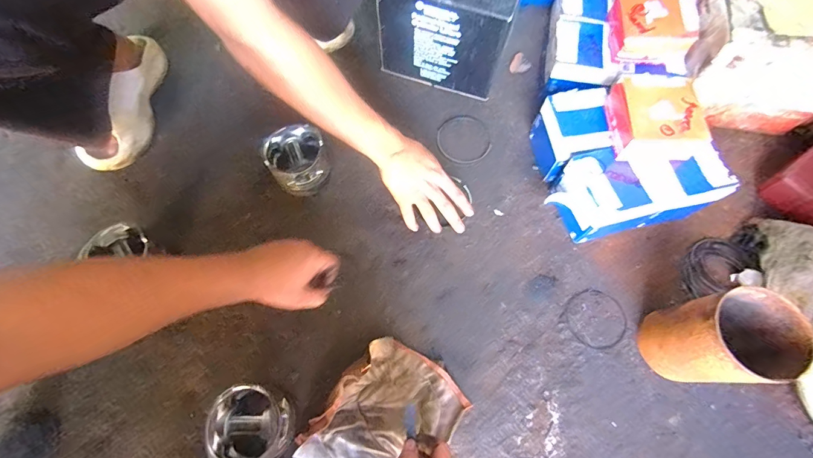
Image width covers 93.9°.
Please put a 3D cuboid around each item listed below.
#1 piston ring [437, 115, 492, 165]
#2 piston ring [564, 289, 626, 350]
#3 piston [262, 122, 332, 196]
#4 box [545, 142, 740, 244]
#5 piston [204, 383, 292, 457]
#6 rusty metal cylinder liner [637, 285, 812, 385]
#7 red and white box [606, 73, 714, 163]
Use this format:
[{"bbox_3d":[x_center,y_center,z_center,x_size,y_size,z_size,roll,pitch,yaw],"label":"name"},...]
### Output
[{"bbox_3d":[0.104,-0.163,0.685,0.098,0.004,0.097,0,69,1],"label":"piston ring"},{"bbox_3d":[0.285,0.135,0.572,0.087,0.004,0.087,-29,71,-9],"label":"piston ring"},{"bbox_3d":[-0.176,-0.114,0.627,0.092,0.075,0.092,0,69,1],"label":"piston"},{"bbox_3d":[0.340,-0.061,0.581,0.227,0.101,0.108,-12,69,-4],"label":"box"},{"bbox_3d":[-0.194,0.249,0.485,0.088,0.083,0.098,0,69,1],"label":"piston"},{"bbox_3d":[0.383,0.140,0.480,0.104,0.158,0.096,0,69,1],"label":"rusty metal cylinder liner"},{"bbox_3d":[0.353,-0.159,0.538,0.115,0.054,0.112,-2,69,0],"label":"red and white box"}]

